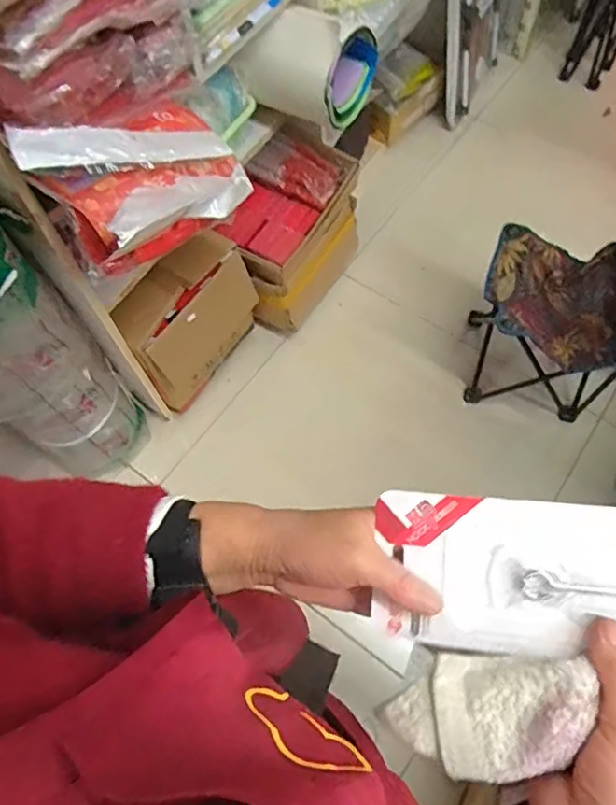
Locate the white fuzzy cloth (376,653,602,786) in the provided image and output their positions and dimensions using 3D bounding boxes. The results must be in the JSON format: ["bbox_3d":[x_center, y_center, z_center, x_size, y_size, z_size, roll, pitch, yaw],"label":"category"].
[{"bbox_3d":[0.095,0.165,0.287,0.101,0.025,0.059,0,65,2],"label":"white fuzzy cloth"}]

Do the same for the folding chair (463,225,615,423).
[{"bbox_3d":[0.567,-0.205,1.223,0.334,0.513,0.316,10,66,6],"label":"folding chair"}]

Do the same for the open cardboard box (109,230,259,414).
[{"bbox_3d":[-0.258,-0.175,1.269,0.117,0.352,0.320,40,72,18],"label":"open cardboard box"}]

